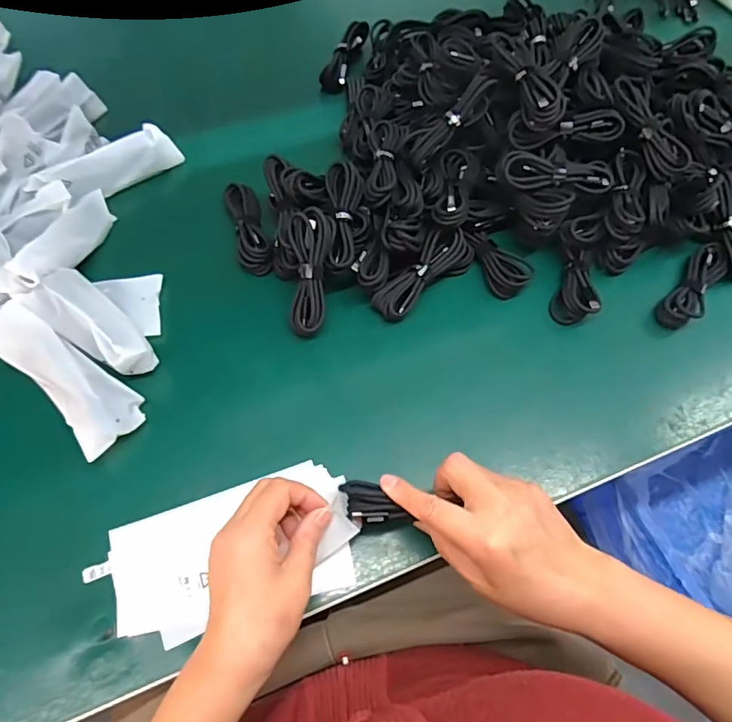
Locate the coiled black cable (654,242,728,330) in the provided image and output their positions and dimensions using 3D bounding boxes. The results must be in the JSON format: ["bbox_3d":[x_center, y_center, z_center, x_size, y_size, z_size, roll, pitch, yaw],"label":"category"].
[{"bbox_3d":[0.327,-0.074,0.494,0.034,0.019,0.113,37,68,15],"label":"coiled black cable"}]

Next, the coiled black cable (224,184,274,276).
[{"bbox_3d":[-0.119,-0.135,0.502,0.032,0.020,0.106,-13,65,-9],"label":"coiled black cable"}]

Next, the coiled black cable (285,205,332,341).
[{"bbox_3d":[-0.052,-0.079,0.449,0.036,0.019,0.110,1,94,-3],"label":"coiled black cable"}]

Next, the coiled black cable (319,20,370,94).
[{"bbox_3d":[-0.024,-0.387,0.628,0.030,0.022,0.103,23,79,8],"label":"coiled black cable"}]

